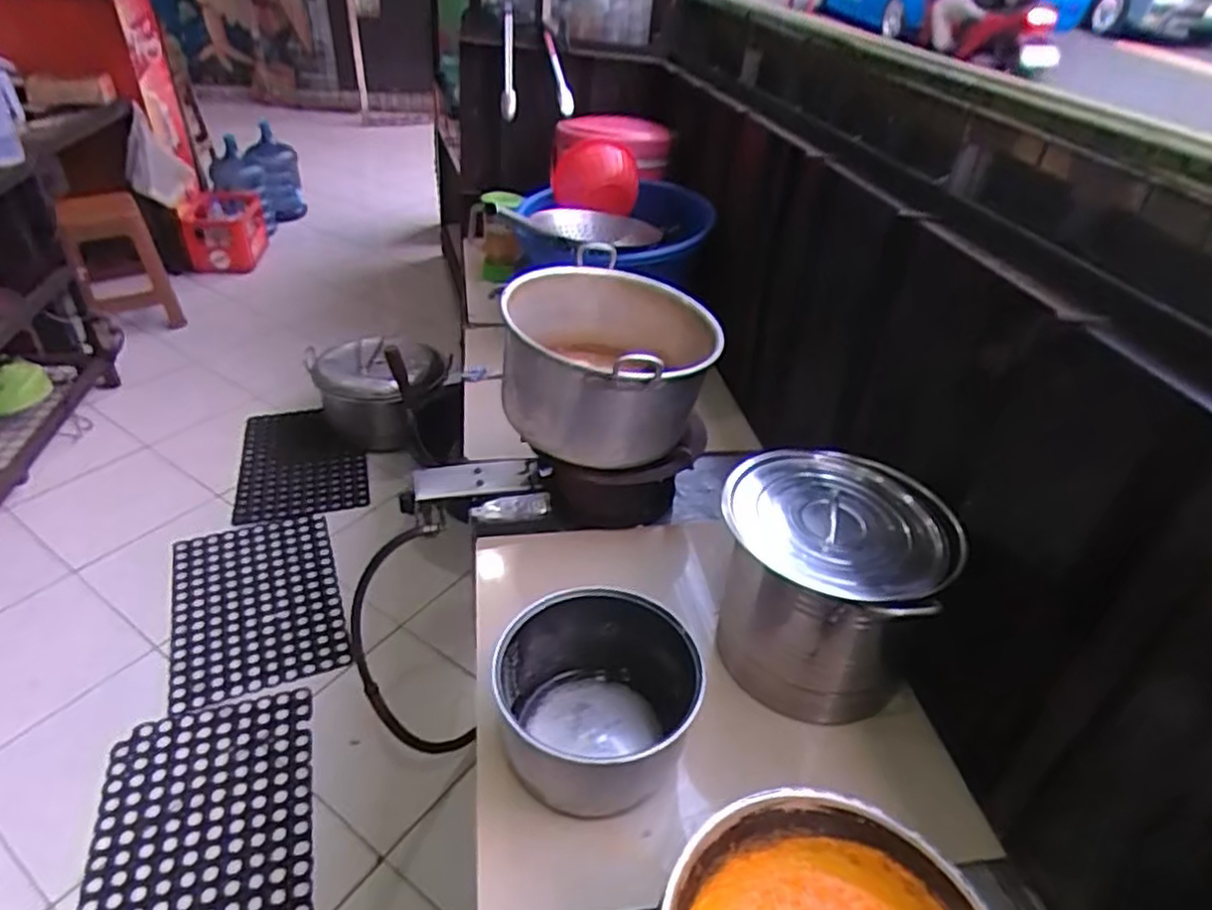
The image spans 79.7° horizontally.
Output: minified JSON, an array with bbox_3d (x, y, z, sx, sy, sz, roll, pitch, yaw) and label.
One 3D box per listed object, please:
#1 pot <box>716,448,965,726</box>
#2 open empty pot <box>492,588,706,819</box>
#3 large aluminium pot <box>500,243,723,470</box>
[{"bbox_3d":[0.281,0.179,0.974,0.281,0.301,0.231,21,40,23],"label":"pot"},{"bbox_3d":[-0.010,0.306,0.888,0.229,0.172,0.212,2,36,-1],"label":"open empty pot"},{"bbox_3d":[0.003,-0.155,1.177,0.341,0.204,0.312,2,36,-1],"label":"large aluminium pot"}]

